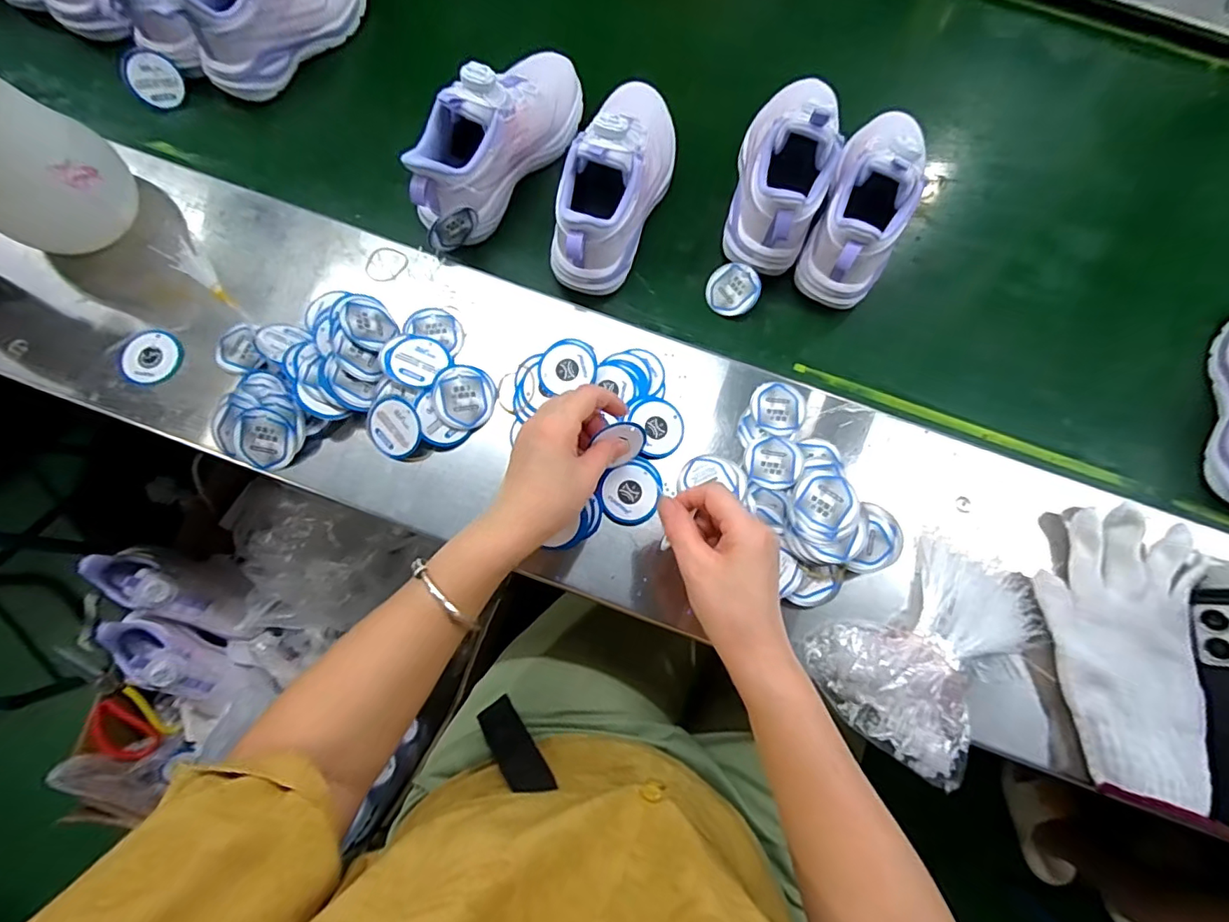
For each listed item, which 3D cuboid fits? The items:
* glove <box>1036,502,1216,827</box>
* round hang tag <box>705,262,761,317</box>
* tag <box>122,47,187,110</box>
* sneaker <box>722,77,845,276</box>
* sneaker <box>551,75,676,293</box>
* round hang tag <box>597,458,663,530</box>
[{"bbox_3d":[0.392,0.140,0.406,0.122,0.027,0.209,16,77,2],"label":"glove"},{"bbox_3d":[0.113,-0.164,0.520,0.049,0.005,0.048,-1,88,20],"label":"round hang tag"},{"bbox_3d":[-0.452,-0.374,0.535,0.008,0.047,0.046,37,105,30],"label":"tag"},{"bbox_3d":[0.169,-0.286,0.502,0.099,0.118,0.201,16,77,2],"label":"sneaker"},{"bbox_3d":[0.005,-0.258,0.494,0.078,0.110,0.215,22,77,3],"label":"sneaker"},{"bbox_3d":[0.014,0.025,0.446,0.047,0.005,0.055,18,77,3],"label":"round hang tag"}]

